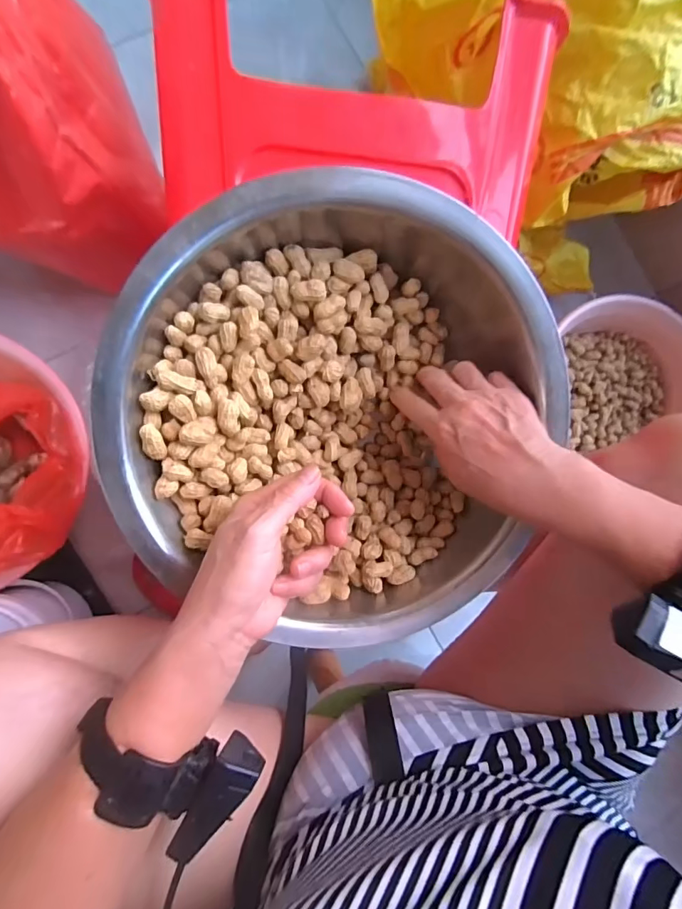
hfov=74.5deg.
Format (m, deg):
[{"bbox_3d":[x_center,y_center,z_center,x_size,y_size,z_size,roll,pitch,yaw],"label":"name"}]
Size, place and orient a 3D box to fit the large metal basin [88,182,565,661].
[{"bbox_3d":[0.001,-0.026,0.360,0.325,0.133,0.313,0,87,-8],"label":"large metal basin"}]

